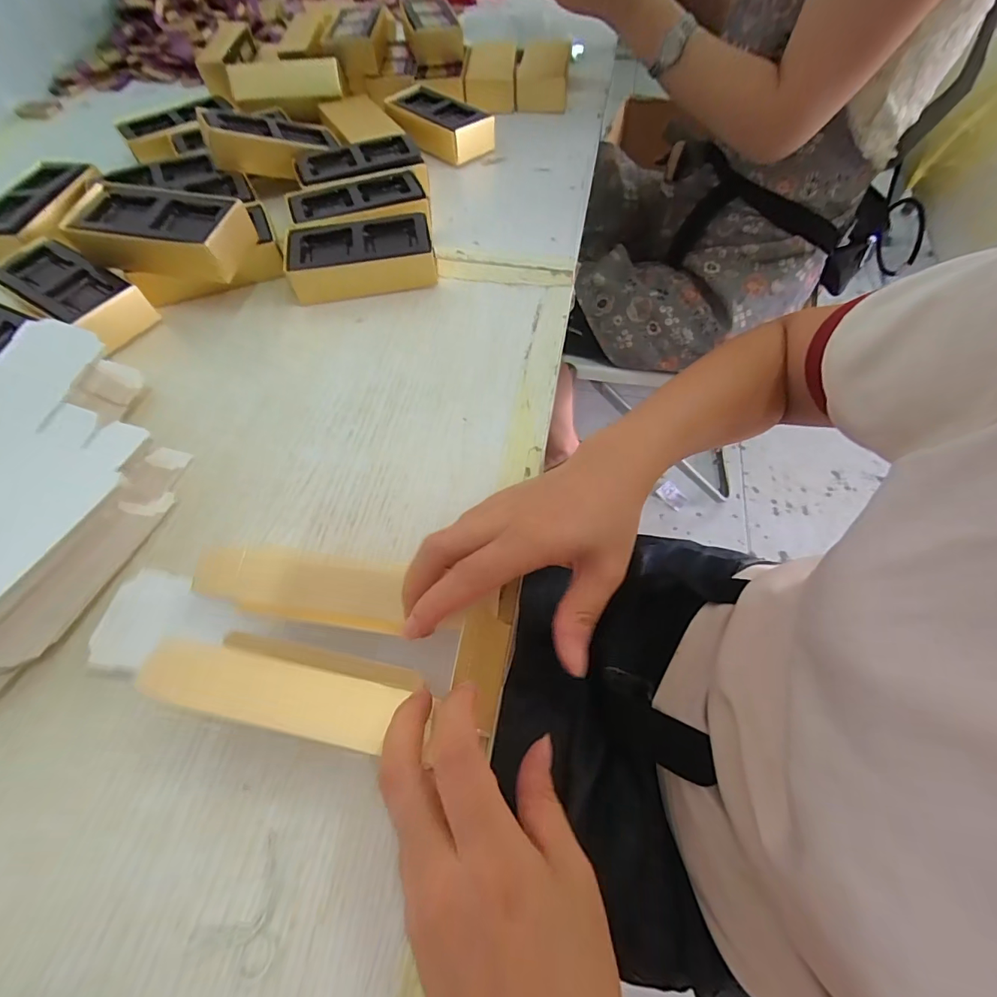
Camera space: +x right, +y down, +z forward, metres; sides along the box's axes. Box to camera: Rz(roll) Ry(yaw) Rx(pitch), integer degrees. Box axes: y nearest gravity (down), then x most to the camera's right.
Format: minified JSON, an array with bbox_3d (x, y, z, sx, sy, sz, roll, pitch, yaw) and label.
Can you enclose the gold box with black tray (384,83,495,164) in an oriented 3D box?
[{"bbox_3d":[-0.066,-0.396,0.483,0.120,0.035,0.060,40,69,20],"label":"gold box with black tray"}]

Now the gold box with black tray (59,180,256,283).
[{"bbox_3d":[-0.253,-0.198,0.343,0.120,0.036,0.059,10,61,6],"label":"gold box with black tray"}]

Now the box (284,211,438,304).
[{"bbox_3d":[-0.112,-0.195,0.373,0.116,0.038,0.056,-7,61,-3],"label":"box"}]

